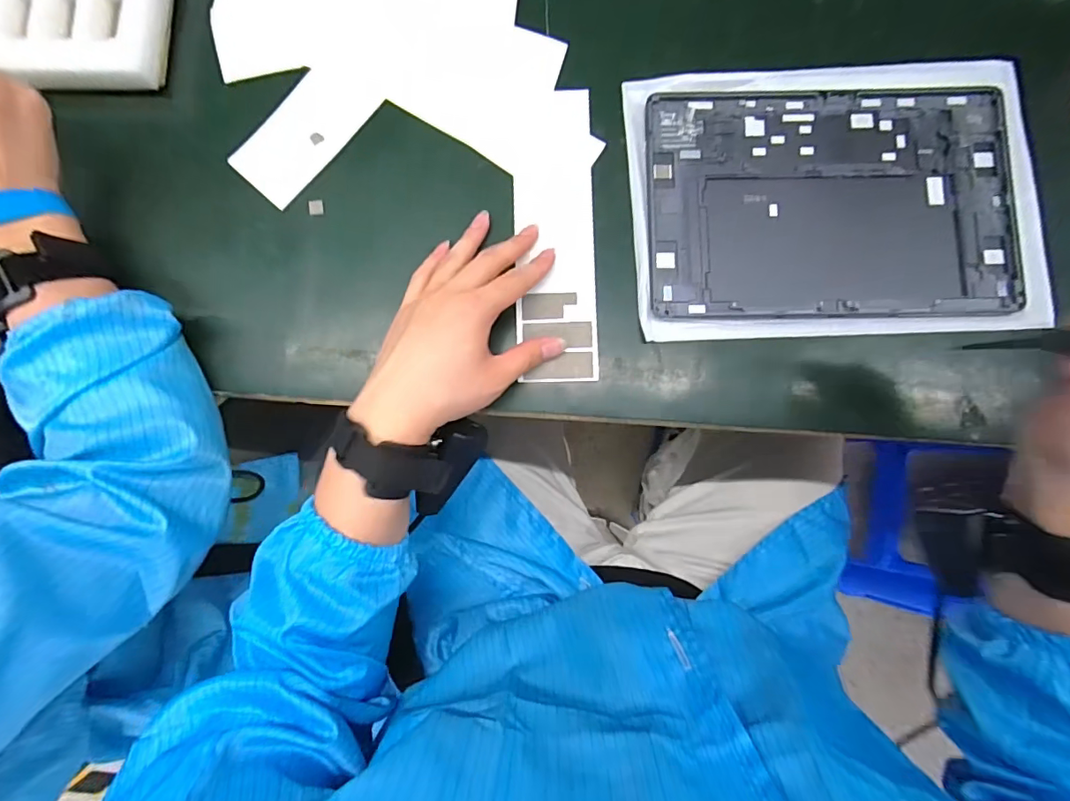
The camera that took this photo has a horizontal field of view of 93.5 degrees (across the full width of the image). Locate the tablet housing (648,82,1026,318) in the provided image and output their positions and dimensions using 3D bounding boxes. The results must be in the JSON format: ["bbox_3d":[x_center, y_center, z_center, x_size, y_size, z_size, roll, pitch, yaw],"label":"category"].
[{"bbox_3d":[0.211,-0.144,0.359,0.255,0.009,0.169,-2,82,2],"label":"tablet housing"}]

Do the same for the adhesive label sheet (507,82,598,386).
[{"bbox_3d":[0.015,-0.124,0.370,0.059,0.004,0.219,-4,84,2],"label":"adhesive label sheet"}]

